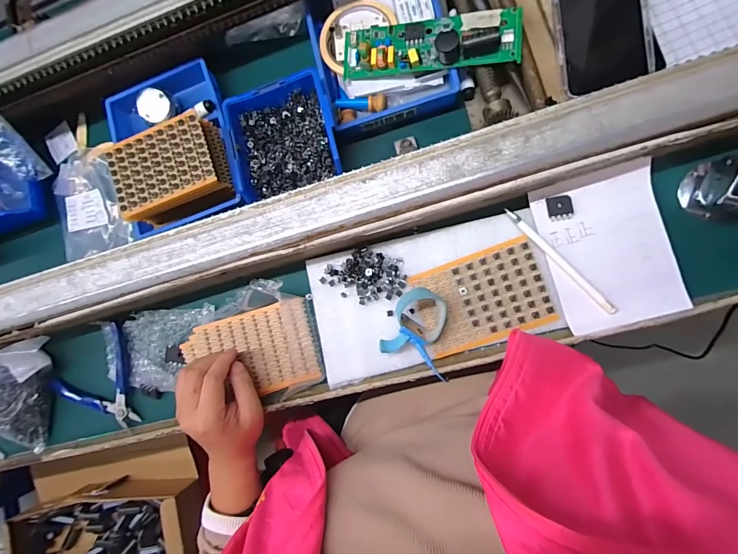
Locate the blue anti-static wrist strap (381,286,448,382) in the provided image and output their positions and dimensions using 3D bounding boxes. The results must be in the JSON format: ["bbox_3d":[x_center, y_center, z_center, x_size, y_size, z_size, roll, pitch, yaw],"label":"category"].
[{"bbox_3d":[0.053,0.051,0.360,0.066,0.025,0.073,21,90,9],"label":"blue anti-static wrist strap"}]

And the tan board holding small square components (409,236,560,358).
[{"bbox_3d":[0.111,0.021,0.365,0.124,0.010,0.084,-20,84,7],"label":"tan board holding small square components"}]

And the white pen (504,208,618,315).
[{"bbox_3d":[0.179,-0.015,0.351,0.009,0.006,0.134,-45,81,4],"label":"white pen"}]

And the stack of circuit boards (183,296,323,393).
[{"bbox_3d":[-0.130,0.084,0.404,0.144,0.011,0.087,-16,84,7],"label":"stack of circuit boards"}]

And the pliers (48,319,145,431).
[{"bbox_3d":[-0.332,0.123,0.445,0.110,0.024,0.118,-11,85,8],"label":"pliers"}]

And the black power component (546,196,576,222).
[{"bbox_3d":[0.180,-0.065,0.347,0.023,0.005,0.022,-5,86,8],"label":"black power component"}]

